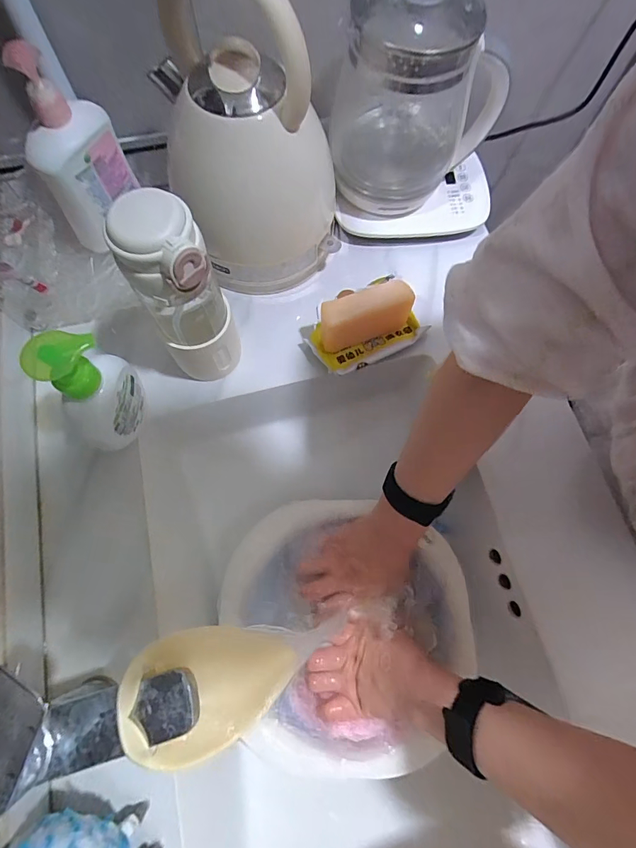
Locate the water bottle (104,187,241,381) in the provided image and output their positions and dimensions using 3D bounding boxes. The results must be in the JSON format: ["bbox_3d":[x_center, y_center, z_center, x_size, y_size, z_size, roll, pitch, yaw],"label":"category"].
[{"bbox_3d":[-0.121,-0.109,0.383,0.069,0.203,0.062,-25,73,-9],"label":"water bottle"}]

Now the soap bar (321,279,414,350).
[{"bbox_3d":[0.053,-0.119,0.468,0.102,0.074,0.028,-18,72,-7],"label":"soap bar"}]

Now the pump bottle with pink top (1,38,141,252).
[{"bbox_3d":[-0.243,-0.274,0.429,0.049,0.165,0.094,34,74,10],"label":"pump bottle with pink top"}]

